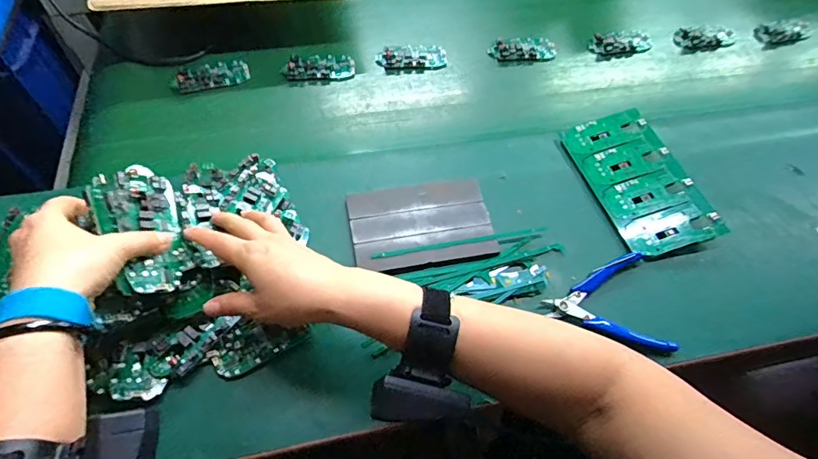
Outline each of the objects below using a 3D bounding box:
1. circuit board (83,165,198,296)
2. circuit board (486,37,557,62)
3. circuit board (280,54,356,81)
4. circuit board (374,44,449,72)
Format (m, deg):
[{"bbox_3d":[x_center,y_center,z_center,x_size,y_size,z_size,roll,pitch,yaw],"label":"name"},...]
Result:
[{"bbox_3d":[-0.223,-0.002,0.393,0.016,0.079,0.113,-26,90,26],"label":"circuit board"},{"bbox_3d":[0.171,-0.272,0.697,0.101,0.015,0.047,-6,56,-6],"label":"circuit board"},{"bbox_3d":[-0.124,-0.227,0.640,0.096,0.017,0.049,-4,56,-5],"label":"circuit board"},{"bbox_3d":[0.004,-0.249,0.668,0.101,0.013,0.046,0,56,-2],"label":"circuit board"}]

